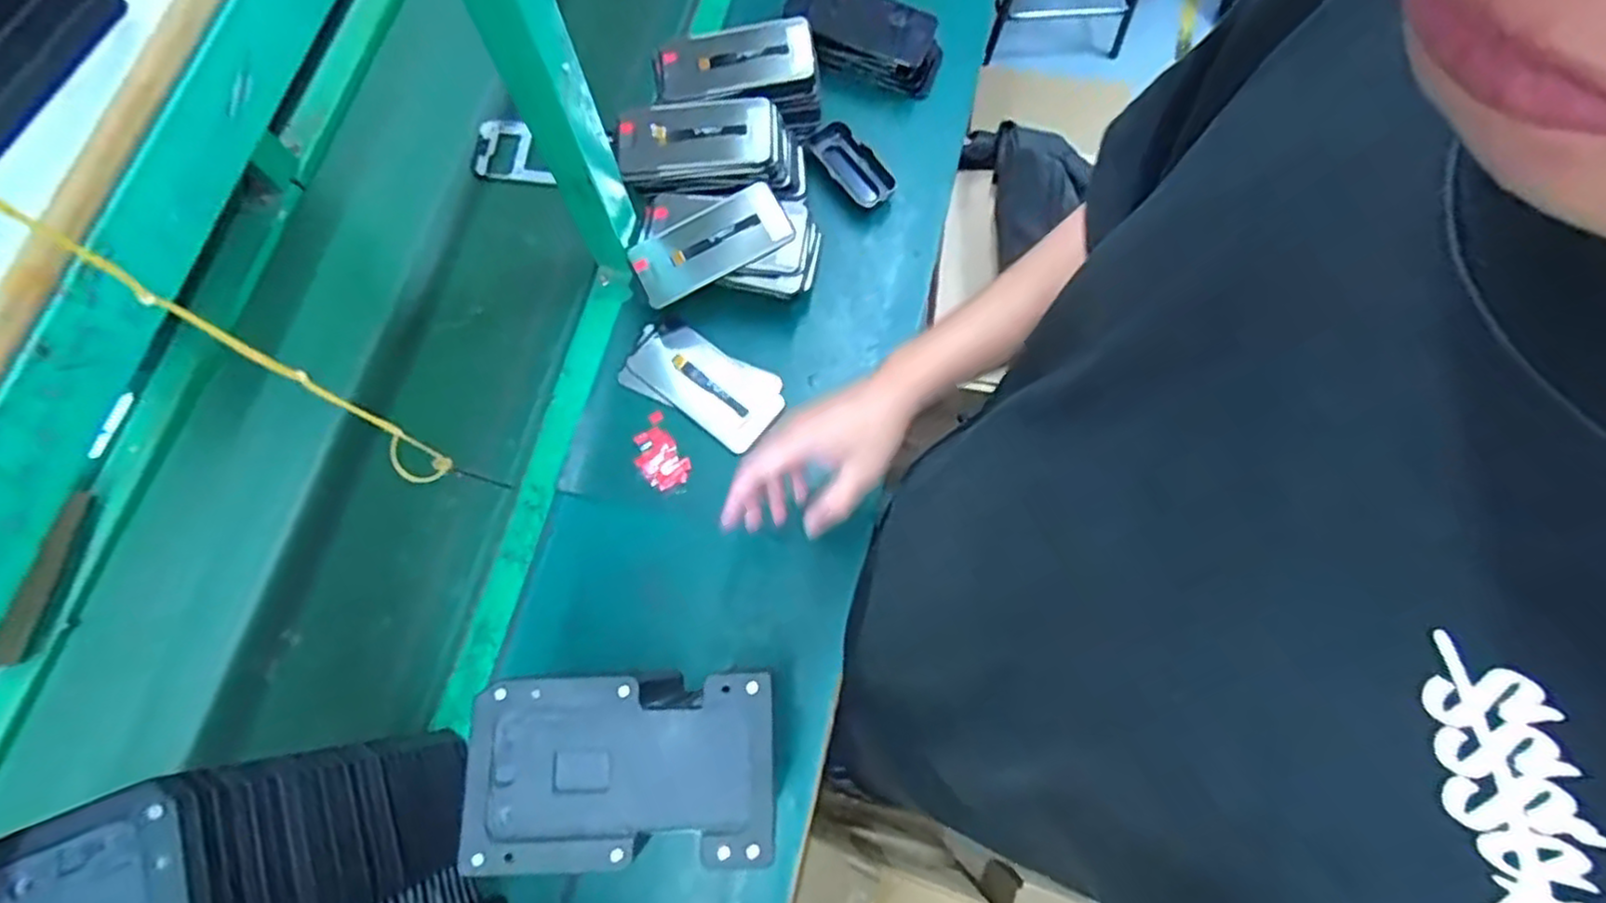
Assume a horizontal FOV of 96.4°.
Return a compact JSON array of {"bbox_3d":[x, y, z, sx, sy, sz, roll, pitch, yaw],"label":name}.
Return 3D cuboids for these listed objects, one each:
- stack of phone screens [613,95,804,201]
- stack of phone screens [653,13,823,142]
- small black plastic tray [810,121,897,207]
[{"bbox_3d":[-0.091,-0.300,0.741,0.186,0.072,0.096,-5,74,-3],"label":"stack of phone screens"},{"bbox_3d":[-0.069,-0.387,0.755,0.162,0.071,0.094,-16,75,-6],"label":"stack of phone screens"},{"bbox_3d":[0.053,-0.316,0.783,0.039,0.033,0.107,-33,78,-10],"label":"small black plastic tray"}]

